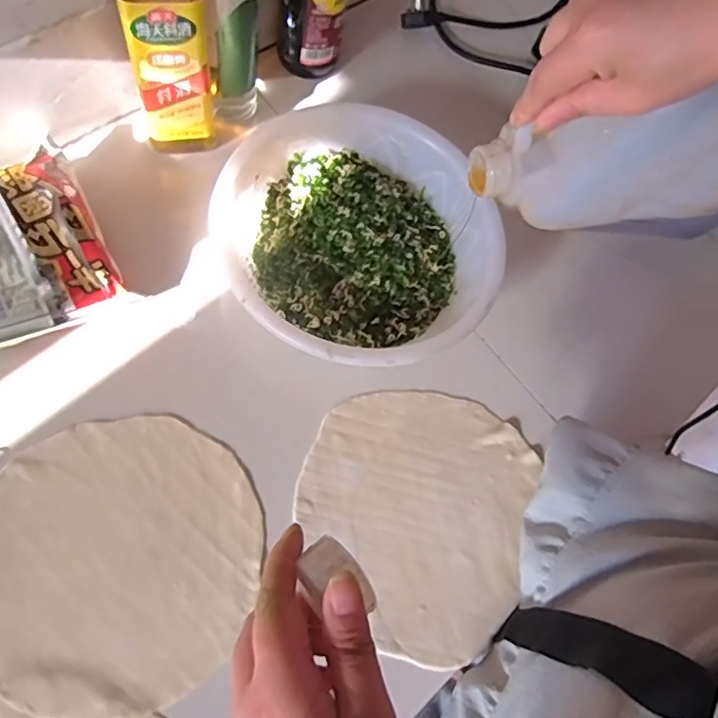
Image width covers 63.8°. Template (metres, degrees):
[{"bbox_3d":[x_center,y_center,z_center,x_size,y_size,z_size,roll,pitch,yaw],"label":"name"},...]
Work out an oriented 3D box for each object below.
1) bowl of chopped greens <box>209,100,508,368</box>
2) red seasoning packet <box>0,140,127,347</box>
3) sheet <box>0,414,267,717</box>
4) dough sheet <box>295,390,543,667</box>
[{"bbox_3d":[-0.003,-0.100,0.525,0.242,0.100,0.242,-9,72,-14],"label":"bowl of chopped greens"},{"bbox_3d":[-0.289,-0.086,0.464,0.149,0.026,0.148,-26,78,-16],"label":"red seasoning packet"},{"bbox_3d":[-0.182,0.152,0.444,0.207,0.007,0.208,-6,70,-15],"label":"sheet"},{"bbox_3d":[0.049,0.132,0.501,0.198,0.004,0.214,18,69,-4],"label":"dough sheet"}]

